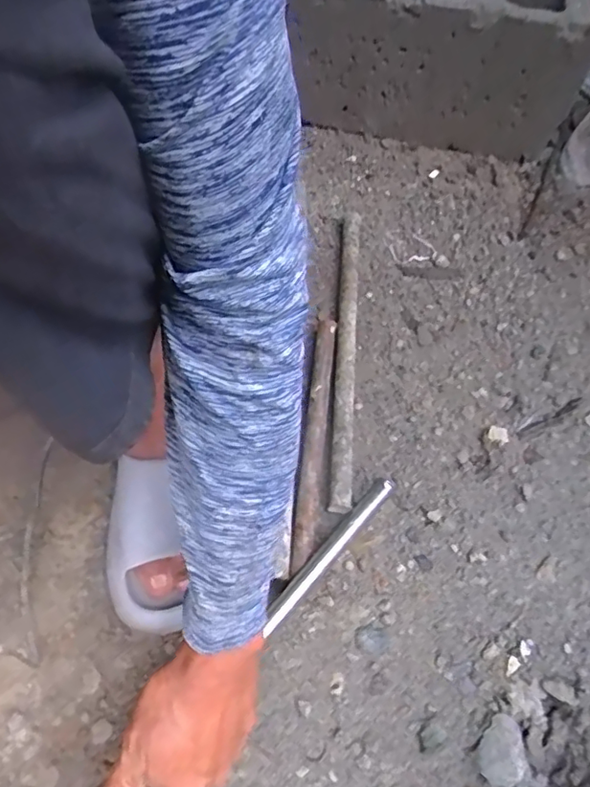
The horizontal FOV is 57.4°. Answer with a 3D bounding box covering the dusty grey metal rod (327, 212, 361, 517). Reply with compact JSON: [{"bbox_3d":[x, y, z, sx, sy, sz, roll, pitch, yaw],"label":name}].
[{"bbox_3d":[0.060,-0.059,0.639,0.024,0.022,0.402,4,60,3],"label":"dusty grey metal rod"}]

